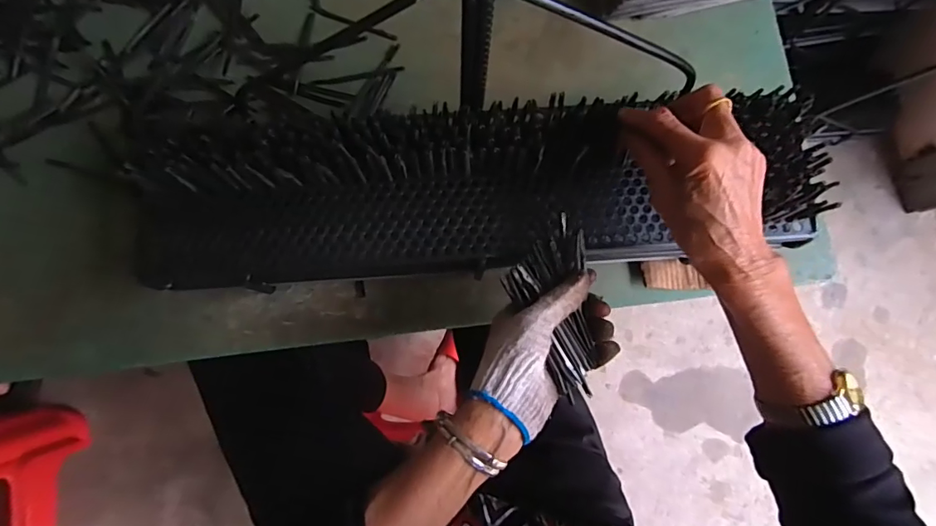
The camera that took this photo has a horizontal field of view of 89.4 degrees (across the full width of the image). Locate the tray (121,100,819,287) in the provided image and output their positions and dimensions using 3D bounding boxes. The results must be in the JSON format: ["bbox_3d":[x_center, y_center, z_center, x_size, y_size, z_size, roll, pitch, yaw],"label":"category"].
[{"bbox_3d":[0.001,-0.060,0.419,0.601,0.087,0.130,-3,78,1],"label":"tray"}]

